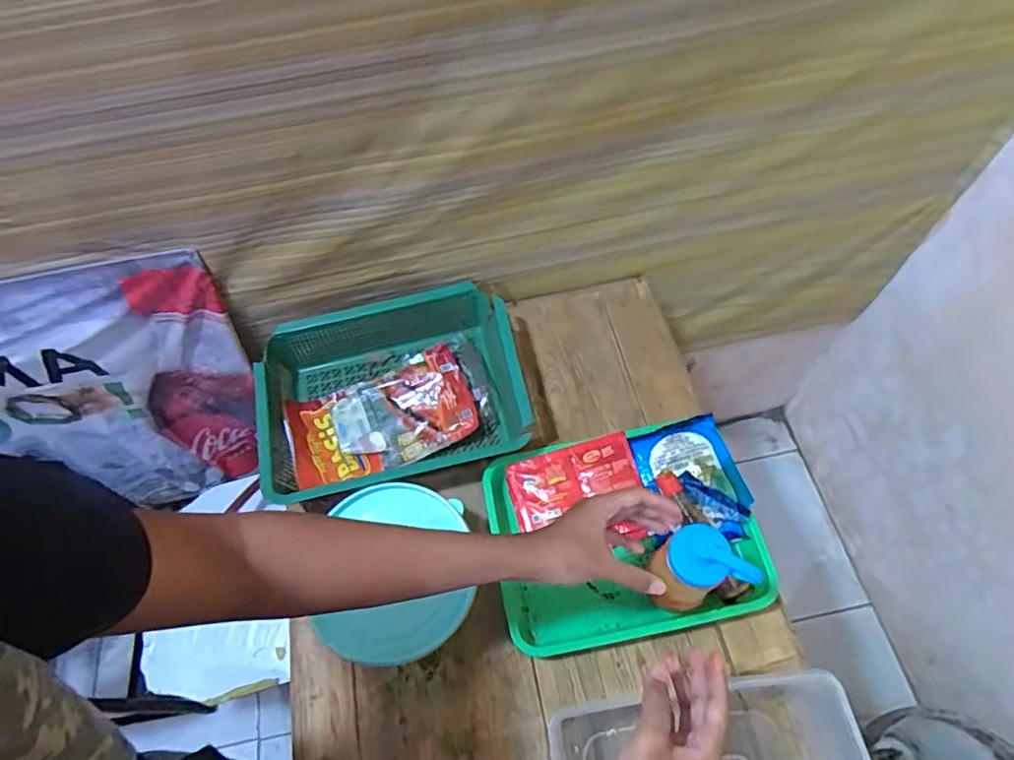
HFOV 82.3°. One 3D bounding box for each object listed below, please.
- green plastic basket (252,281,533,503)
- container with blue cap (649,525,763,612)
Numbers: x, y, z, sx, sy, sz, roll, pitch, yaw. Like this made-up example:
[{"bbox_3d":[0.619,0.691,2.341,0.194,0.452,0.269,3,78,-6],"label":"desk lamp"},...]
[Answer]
[{"bbox_3d":[-0.161,0.022,0.830,0.359,0.096,0.261,-10,62,-1],"label":"green plastic basket"},{"bbox_3d":[0.196,0.196,0.608,0.073,0.127,0.068,-16,62,-4],"label":"container with blue cap"}]

